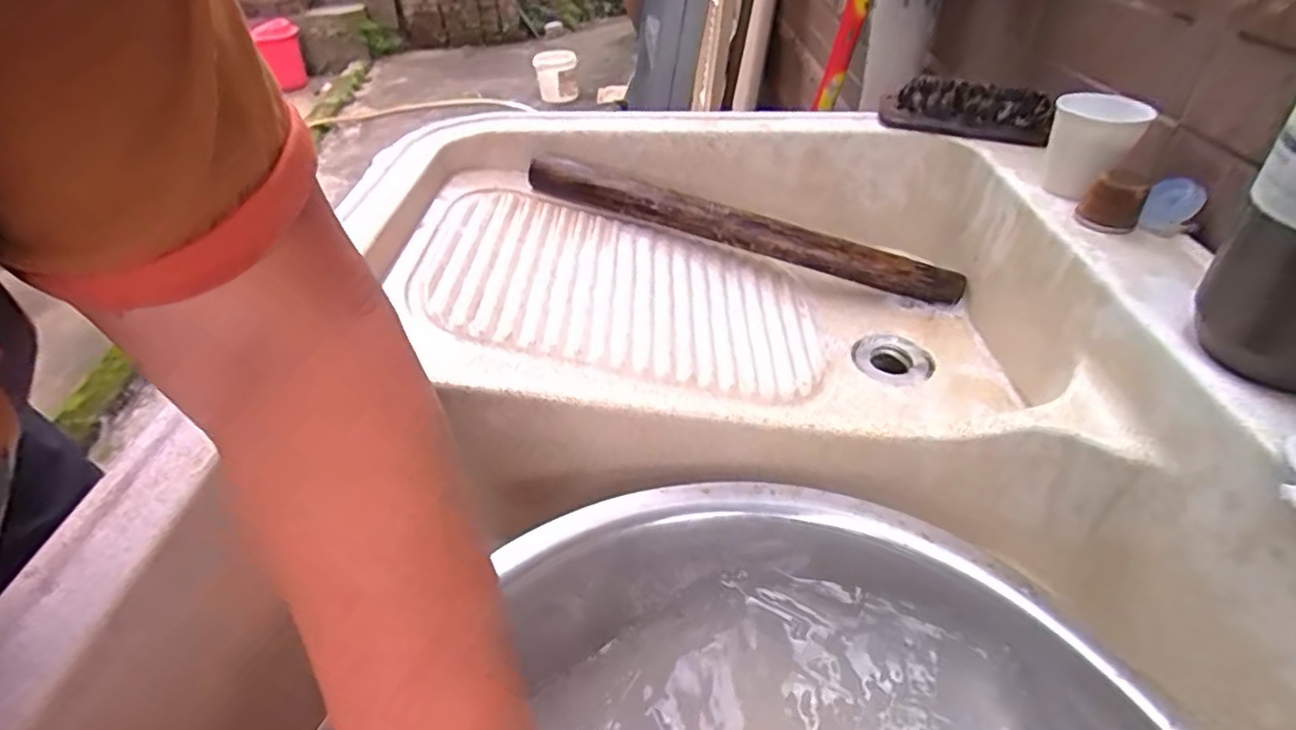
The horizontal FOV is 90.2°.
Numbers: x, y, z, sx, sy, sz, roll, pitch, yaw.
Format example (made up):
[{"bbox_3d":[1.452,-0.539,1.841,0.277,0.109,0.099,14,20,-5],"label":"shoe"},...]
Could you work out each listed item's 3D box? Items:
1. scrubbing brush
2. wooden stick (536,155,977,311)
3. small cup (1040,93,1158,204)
[{"bbox_3d":[0.282,-0.230,0.581,0.142,0.045,0.037,17,42,24],"label":"scrubbing brush"},{"bbox_3d":[0.081,-0.121,0.592,0.399,0.033,0.020,17,41,5],"label":"wooden stick"},{"bbox_3d":[0.328,-0.160,0.482,0.055,0.069,0.065,16,42,23],"label":"small cup"}]

